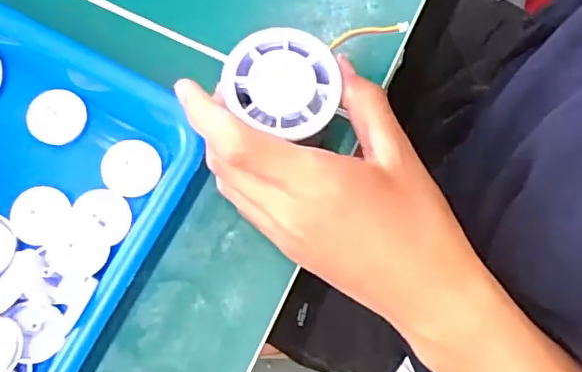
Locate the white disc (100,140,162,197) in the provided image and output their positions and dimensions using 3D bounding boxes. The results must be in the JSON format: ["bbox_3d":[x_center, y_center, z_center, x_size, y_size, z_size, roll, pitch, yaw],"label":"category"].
[{"bbox_3d":[-0.088,-0.010,0.325,0.031,0.006,0.030,0,77,-1],"label":"white disc"}]

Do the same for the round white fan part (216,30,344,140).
[{"bbox_3d":[-0.006,-0.050,0.290,0.055,0.010,0.053,0,77,-1],"label":"round white fan part"}]

